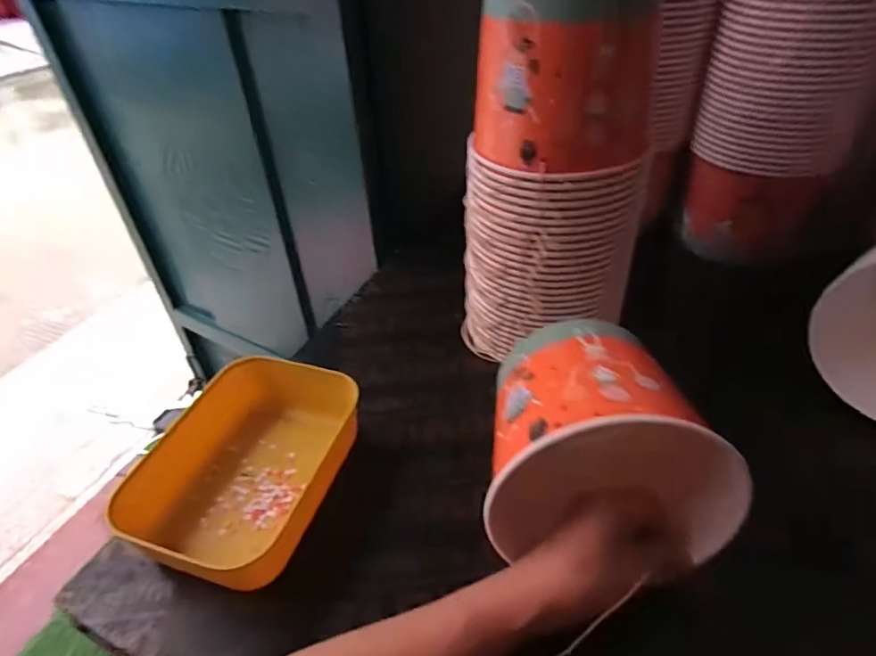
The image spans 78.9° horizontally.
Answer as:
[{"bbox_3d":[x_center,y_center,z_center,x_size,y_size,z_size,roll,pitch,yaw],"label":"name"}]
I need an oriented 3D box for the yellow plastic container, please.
[{"bbox_3d":[-0.152,0.115,0.445,0.135,0.059,0.165,12,42,19],"label":"yellow plastic container"}]

